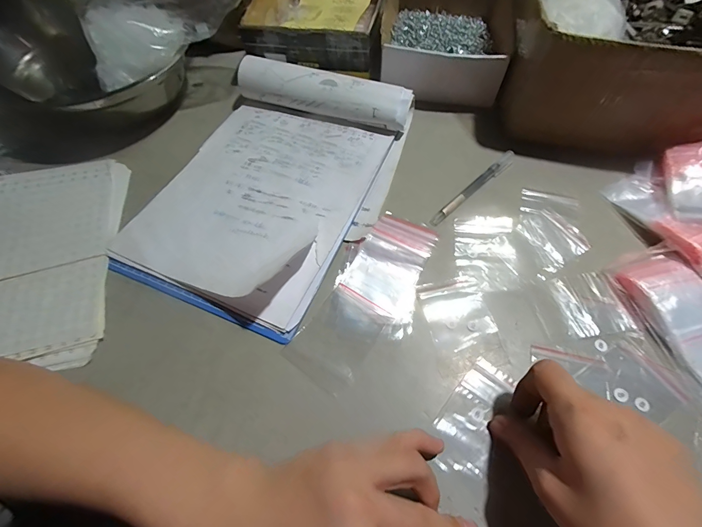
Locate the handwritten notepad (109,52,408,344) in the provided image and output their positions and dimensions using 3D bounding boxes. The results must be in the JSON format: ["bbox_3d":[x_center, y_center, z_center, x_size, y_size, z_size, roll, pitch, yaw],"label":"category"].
[{"bbox_3d":[-0.088,-0.100,0.384,0.245,0.039,0.322,20,63,13],"label":"handwritten notepad"}]

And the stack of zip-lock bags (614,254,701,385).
[{"bbox_3d":[0.294,0.049,0.297,0.063,0.015,0.122,-18,62,-8],"label":"stack of zip-lock bags"}]

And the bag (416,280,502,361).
[{"bbox_3d":[0.097,0.046,0.312,0.057,0.004,0.070,-15,61,-6],"label":"bag"}]

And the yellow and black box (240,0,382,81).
[{"bbox_3d":[-0.039,-0.395,0.531,0.188,0.059,0.280,6,61,6],"label":"yellow and black box"}]

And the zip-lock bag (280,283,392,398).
[{"bbox_3d":[-0.011,0.065,0.309,0.061,0.004,0.084,34,74,10],"label":"zip-lock bag"}]

